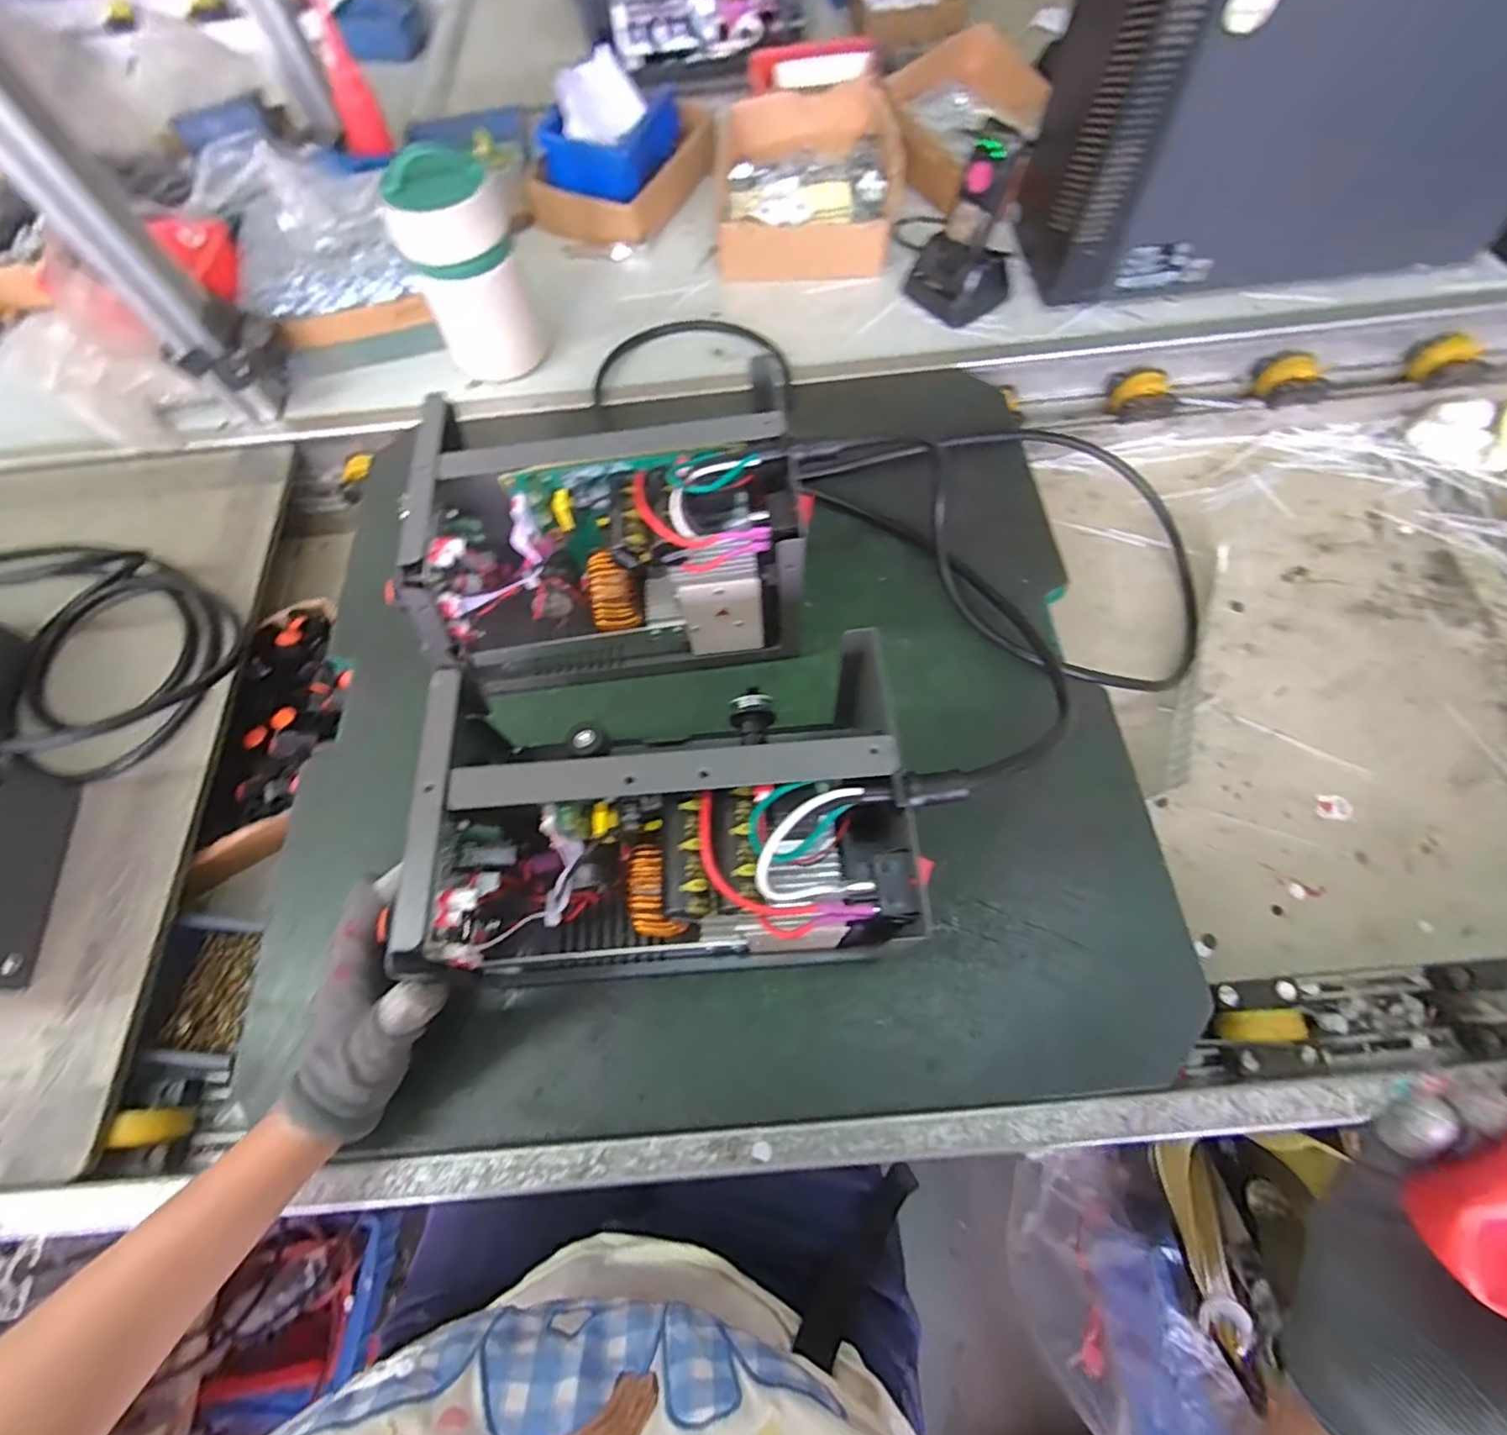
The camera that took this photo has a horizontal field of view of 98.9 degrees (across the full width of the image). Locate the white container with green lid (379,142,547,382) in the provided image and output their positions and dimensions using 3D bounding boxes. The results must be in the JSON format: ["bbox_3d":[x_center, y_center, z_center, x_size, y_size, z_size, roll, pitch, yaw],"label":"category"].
[{"bbox_3d":[-0.254,-0.402,0.580,0.093,0.151,0.075,-23,67,-7],"label":"white container with green lid"}]

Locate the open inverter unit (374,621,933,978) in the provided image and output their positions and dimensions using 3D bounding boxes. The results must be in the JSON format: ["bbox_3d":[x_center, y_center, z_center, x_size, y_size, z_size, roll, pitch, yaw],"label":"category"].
[{"bbox_3d":[-0.046,0.065,0.360,0.227,0.155,0.134,-9,66,-4],"label":"open inverter unit"}]

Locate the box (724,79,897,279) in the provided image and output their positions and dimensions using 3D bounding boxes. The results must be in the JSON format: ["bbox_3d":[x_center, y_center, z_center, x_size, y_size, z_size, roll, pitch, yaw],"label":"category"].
[{"bbox_3d":[0.057,-0.588,0.712,0.191,0.067,0.234,2,66,4],"label":"box"}]

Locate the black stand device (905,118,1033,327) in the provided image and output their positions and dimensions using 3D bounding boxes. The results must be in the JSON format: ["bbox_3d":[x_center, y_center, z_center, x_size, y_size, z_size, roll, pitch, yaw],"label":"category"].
[{"bbox_3d":[0.207,-0.455,0.601,0.082,0.135,0.078,-23,67,-7],"label":"black stand device"}]

